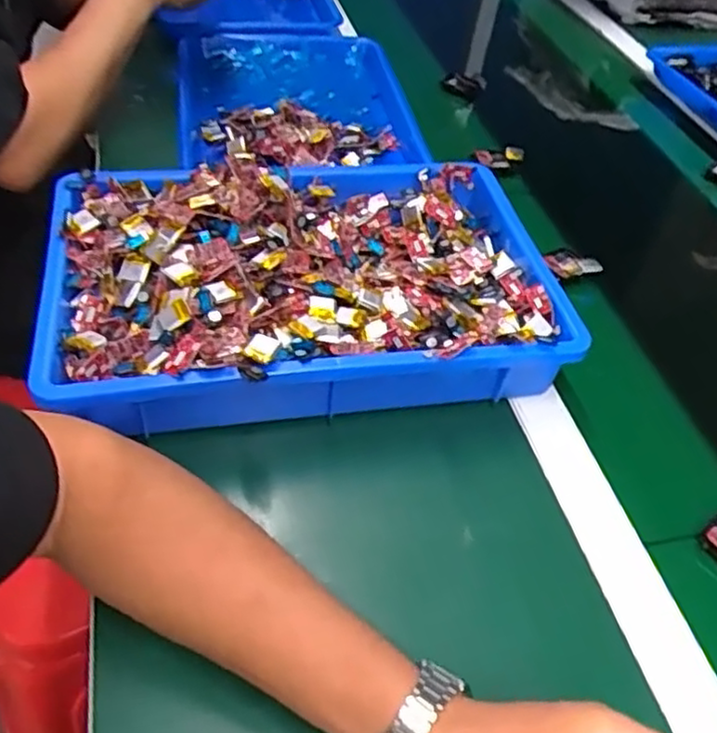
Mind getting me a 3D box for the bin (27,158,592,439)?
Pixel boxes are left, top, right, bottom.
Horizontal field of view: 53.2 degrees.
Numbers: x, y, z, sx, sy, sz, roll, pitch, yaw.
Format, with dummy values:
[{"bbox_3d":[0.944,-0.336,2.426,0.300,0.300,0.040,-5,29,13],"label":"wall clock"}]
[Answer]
[{"bbox_3d":[-0.038,-0.068,0.562,0.384,0.087,0.245,-4,47,-11],"label":"bin"}]

